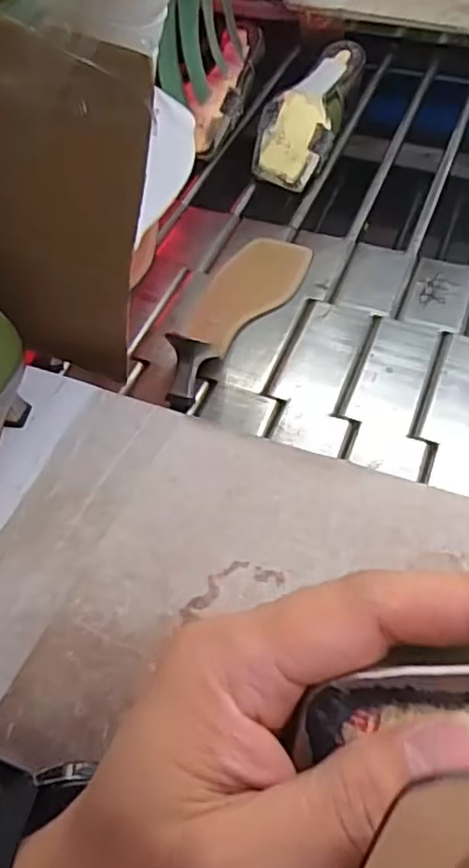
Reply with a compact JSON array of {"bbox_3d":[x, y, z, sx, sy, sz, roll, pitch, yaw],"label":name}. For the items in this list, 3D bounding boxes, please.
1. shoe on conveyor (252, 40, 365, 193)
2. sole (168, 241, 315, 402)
[{"bbox_3d":[0.088,-0.371,0.763,0.086,0.069,0.217,15,56,13],"label":"shoe on conveyor"},{"bbox_3d":[-0.008,-0.127,0.599,0.075,0.052,0.220,28,60,21],"label":"sole"}]

